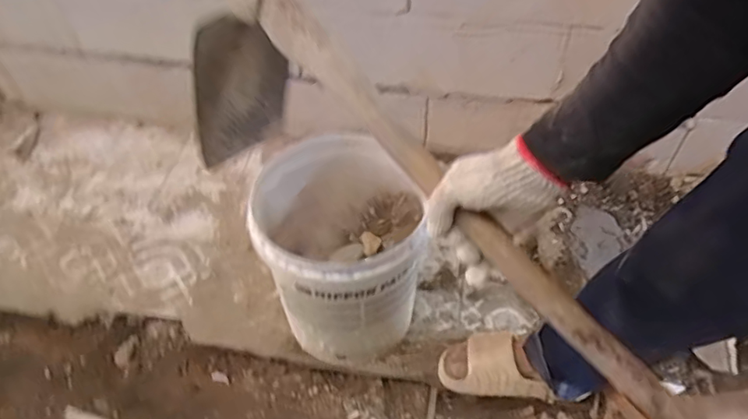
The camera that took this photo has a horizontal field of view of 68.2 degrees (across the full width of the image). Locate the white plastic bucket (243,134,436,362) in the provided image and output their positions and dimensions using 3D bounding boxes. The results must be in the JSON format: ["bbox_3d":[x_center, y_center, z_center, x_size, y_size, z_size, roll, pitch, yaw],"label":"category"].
[{"bbox_3d":[-0.056,0.092,1.065,0.298,0.358,0.299,-1,51,1],"label":"white plastic bucket"}]

